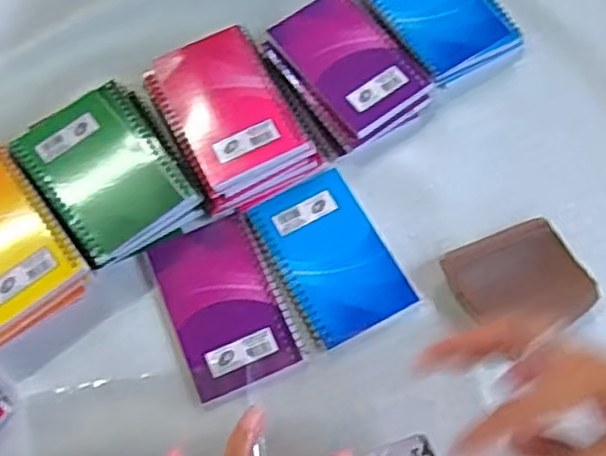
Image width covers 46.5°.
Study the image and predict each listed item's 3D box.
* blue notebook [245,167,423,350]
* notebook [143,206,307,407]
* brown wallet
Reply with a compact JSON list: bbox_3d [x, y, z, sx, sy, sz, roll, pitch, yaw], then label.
[{"bbox_3d":[0.022,0.021,0.545,0.081,0.007,0.129,-27,69,-8],"label":"blue notebook"},{"bbox_3d":[-0.060,0.055,0.537,0.082,0.004,0.132,-22,69,-6],"label":"notebook"},{"bbox_3d":[0.160,0.038,0.518,0.092,0.014,0.077,-24,79,-2],"label":"brown wallet"}]

